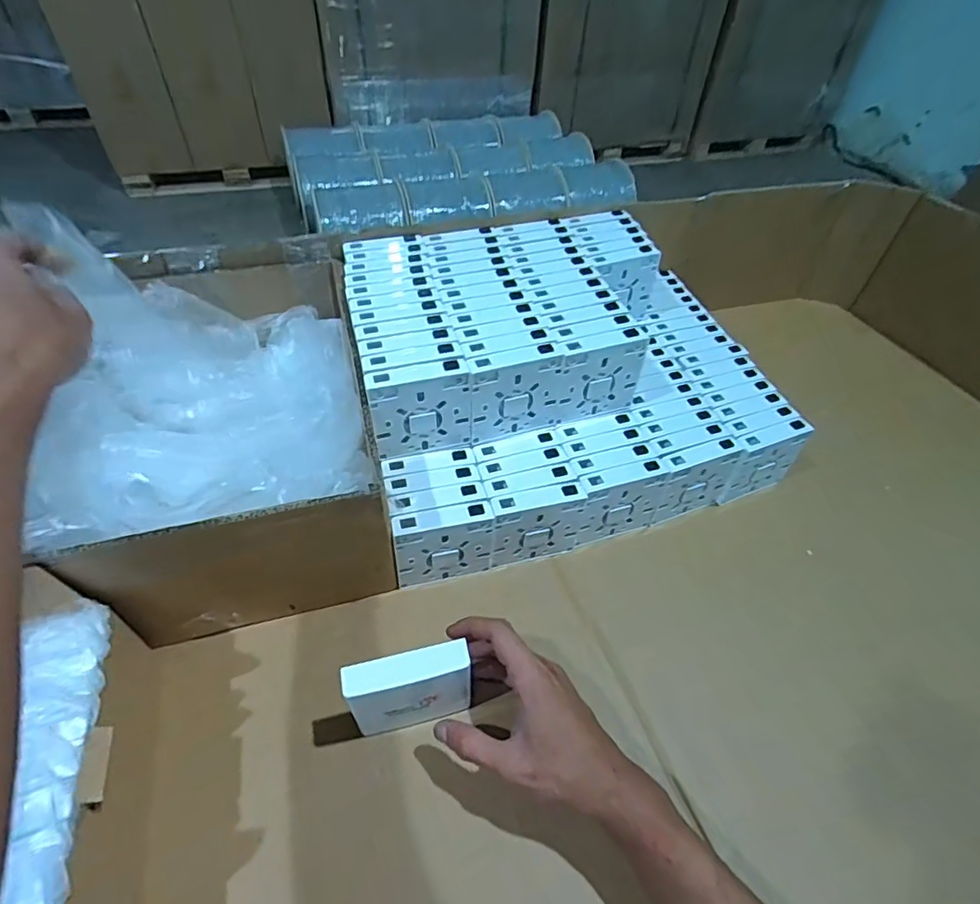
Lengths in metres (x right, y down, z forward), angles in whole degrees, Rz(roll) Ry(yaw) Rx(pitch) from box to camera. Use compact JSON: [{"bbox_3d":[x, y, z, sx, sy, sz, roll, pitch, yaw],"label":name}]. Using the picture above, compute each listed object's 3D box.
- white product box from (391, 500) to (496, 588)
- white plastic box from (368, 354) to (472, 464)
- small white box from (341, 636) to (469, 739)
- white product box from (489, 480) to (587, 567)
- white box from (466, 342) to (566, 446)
[{"bbox_3d":[-0.040,0.084,0.485,0.086,0.087,0.020,-13,48,-11],"label":"white product box"},{"bbox_3d":[-0.060,-0.034,0.478,0.085,0.090,0.021,-16,48,-13],"label":"white plastic box"},{"bbox_3d":[-0.056,0.171,0.391,0.084,0.074,0.026,-10,47,-9],"label":"small white box"},{"bbox_3d":[0.042,0.068,0.503,0.084,0.085,0.020,-14,48,-12],"label":"white product box"},{"bbox_3d":[0.022,-0.052,0.500,0.084,0.088,0.019,-14,48,-12],"label":"white box"}]

